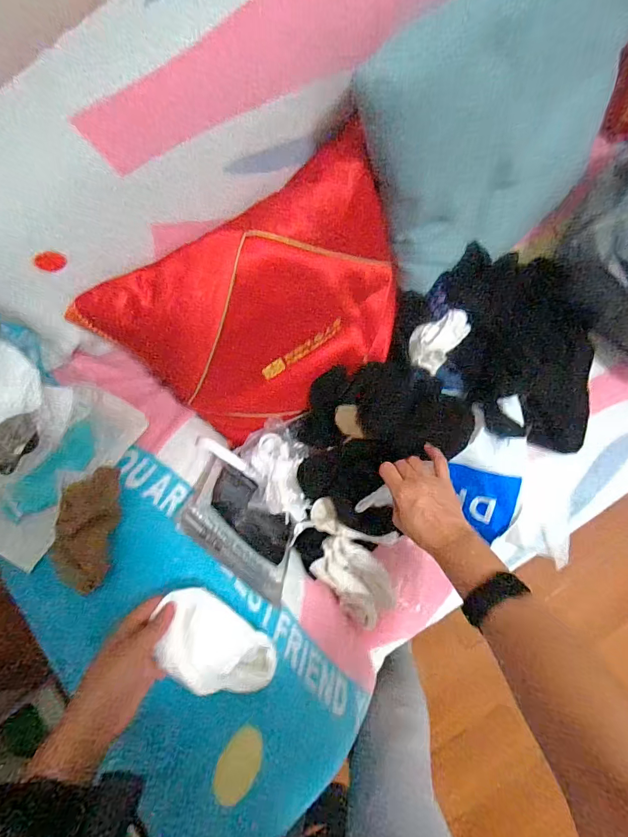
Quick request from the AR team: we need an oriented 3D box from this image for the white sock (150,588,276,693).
[{"bbox_3d":[-0.108,0.244,0.417,0.131,0.030,0.076,40,56,-8],"label":"white sock"}]

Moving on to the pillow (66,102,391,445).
[{"bbox_3d":[-0.053,-0.132,0.514,0.340,0.308,0.120,-36,52,-2],"label":"pillow"}]

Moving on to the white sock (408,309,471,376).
[{"bbox_3d":[0.182,-0.118,0.584,0.065,0.051,0.091,36,89,6],"label":"white sock"}]

